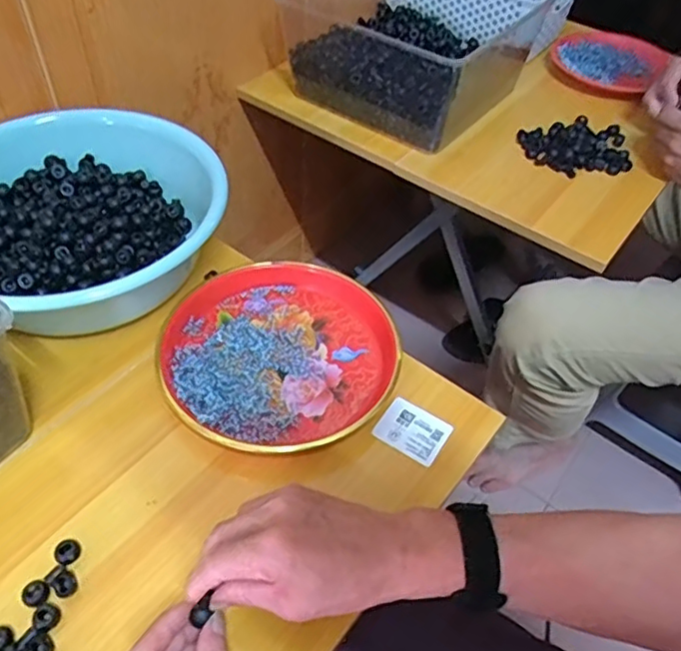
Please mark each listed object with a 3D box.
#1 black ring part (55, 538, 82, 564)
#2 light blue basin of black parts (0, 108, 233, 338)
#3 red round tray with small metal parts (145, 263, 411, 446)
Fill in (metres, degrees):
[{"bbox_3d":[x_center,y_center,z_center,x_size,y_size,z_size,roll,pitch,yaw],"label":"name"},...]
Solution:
[{"bbox_3d":[-0.206,0.171,0.471,0.016,0.010,0.018,36,56,24],"label":"black ring part"},{"bbox_3d":[-0.271,-0.116,0.645,0.241,0.094,0.249,2,49,-3],"label":"light blue basin of black parts"},{"bbox_3d":[-0.060,0.026,0.595,0.218,0.031,0.208,2,49,-3],"label":"red round tray with small metal parts"}]

